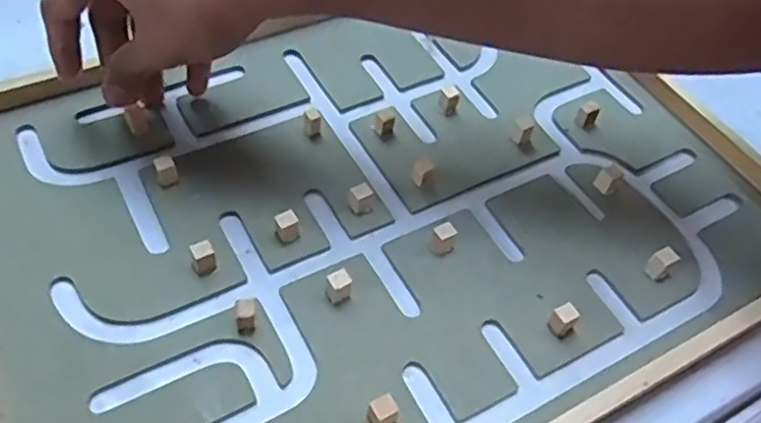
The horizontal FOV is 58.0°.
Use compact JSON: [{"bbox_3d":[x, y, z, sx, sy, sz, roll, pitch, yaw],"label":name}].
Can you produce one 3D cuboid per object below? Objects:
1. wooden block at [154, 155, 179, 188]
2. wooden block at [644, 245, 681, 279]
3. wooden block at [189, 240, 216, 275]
[{"bbox_3d":[-0.109,-0.020,0.350,0.010,0.015,0.009,-16,57,-17],"label":"wooden block"},{"bbox_3d":[0.138,0.025,0.338,0.010,0.016,0.010,-23,59,-20],"label":"wooden block"},{"bbox_3d":[-0.082,0.022,0.321,0.010,0.016,0.009,-17,57,-17],"label":"wooden block"}]

